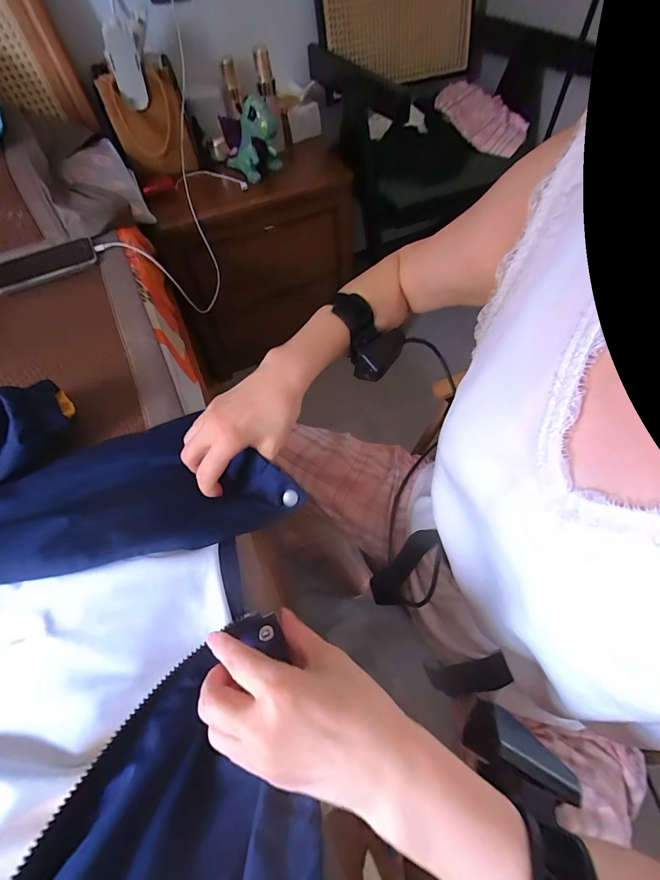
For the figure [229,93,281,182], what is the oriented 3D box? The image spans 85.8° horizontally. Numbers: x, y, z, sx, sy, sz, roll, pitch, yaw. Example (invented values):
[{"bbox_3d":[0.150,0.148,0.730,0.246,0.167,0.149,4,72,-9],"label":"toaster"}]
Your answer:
[{"bbox_3d":[-0.181,-0.680,0.802,0.129,0.136,0.114,-8,57,-2],"label":"figure"}]

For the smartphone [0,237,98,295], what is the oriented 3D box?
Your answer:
[{"bbox_3d":[-0.478,-0.296,0.597,0.160,0.018,0.084,-29,59,-14],"label":"smartphone"}]

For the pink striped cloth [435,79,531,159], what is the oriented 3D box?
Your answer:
[{"bbox_3d":[0.399,-0.854,0.939,0.146,0.021,0.262,-42,83,-4],"label":"pink striped cloth"}]

